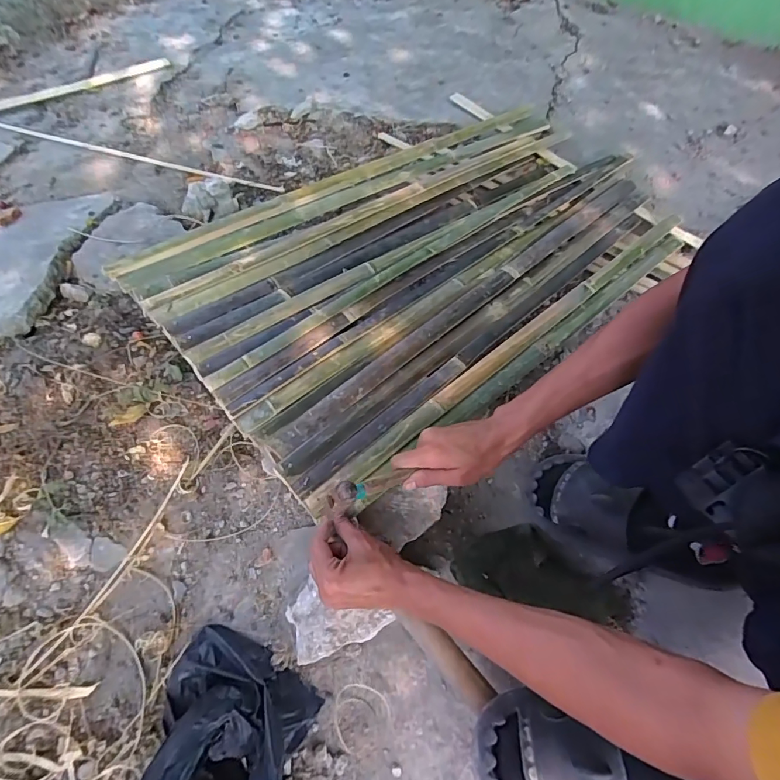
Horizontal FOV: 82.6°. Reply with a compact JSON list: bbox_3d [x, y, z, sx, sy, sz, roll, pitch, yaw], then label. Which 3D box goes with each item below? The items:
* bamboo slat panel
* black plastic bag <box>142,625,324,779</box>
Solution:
[{"bbox_3d":[0.106,-0.260,0.825,0.958,0.054,0.549,-36,68,-22],"label":"bamboo slat panel"},{"bbox_3d":[-0.178,0.380,0.457,0.166,0.110,0.222,14,60,4],"label":"black plastic bag"}]

